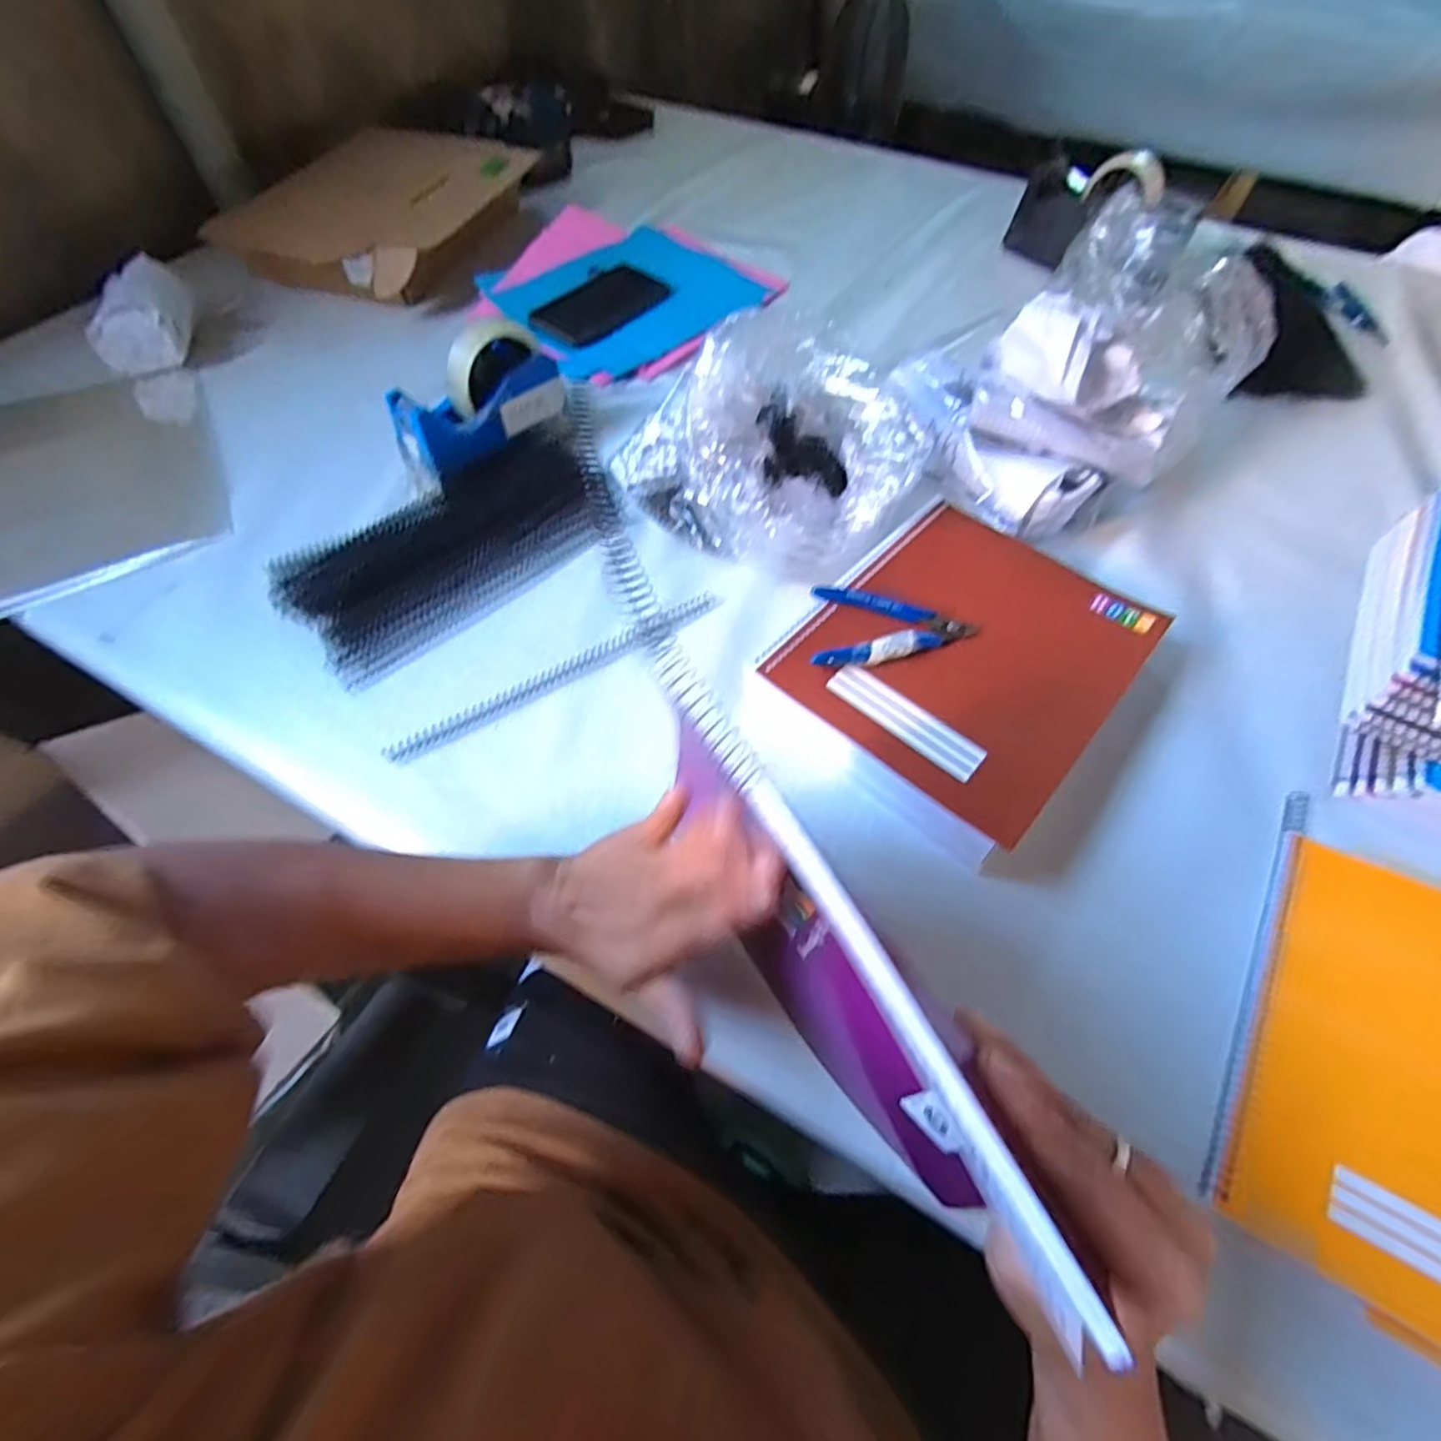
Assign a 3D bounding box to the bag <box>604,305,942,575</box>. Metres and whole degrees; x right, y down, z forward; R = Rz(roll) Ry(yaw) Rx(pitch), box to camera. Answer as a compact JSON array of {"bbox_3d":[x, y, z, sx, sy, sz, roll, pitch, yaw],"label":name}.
[{"bbox_3d":[0.039,-0.220,0.539,0.178,0.149,0.198,-33,64,-19],"label":"bag"}]

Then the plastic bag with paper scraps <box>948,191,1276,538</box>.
[{"bbox_3d":[0.333,-0.308,0.600,0.207,0.152,0.307,37,65,20],"label":"plastic bag with paper scraps"}]

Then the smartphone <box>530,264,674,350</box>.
[{"bbox_3d":[-0.141,-0.501,0.783,0.083,0.013,0.191,32,63,17],"label":"smartphone"}]

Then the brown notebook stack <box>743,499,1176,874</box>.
[{"bbox_3d":[0.177,-0.043,0.490,0.201,0.053,0.260,37,65,20],"label":"brown notebook stack"}]

